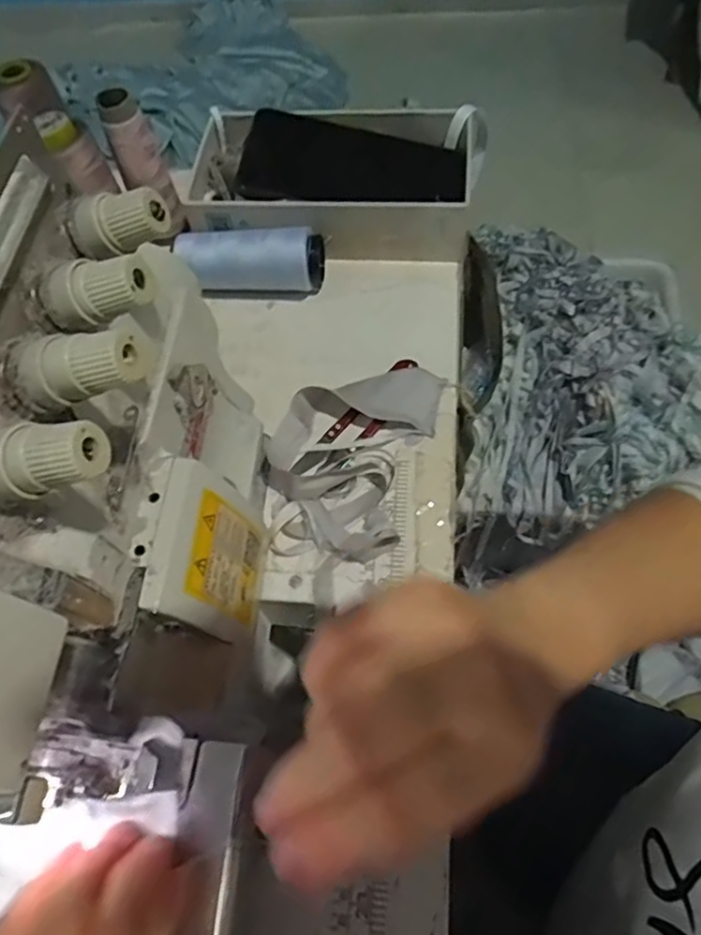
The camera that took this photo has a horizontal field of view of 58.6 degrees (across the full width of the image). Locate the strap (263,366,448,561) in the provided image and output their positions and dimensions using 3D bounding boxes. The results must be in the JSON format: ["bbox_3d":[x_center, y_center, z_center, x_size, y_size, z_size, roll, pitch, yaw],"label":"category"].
[{"bbox_3d":[-0.002,-0.014,0.392,0.092,0.022,0.142,16,65,11],"label":"strap"}]

